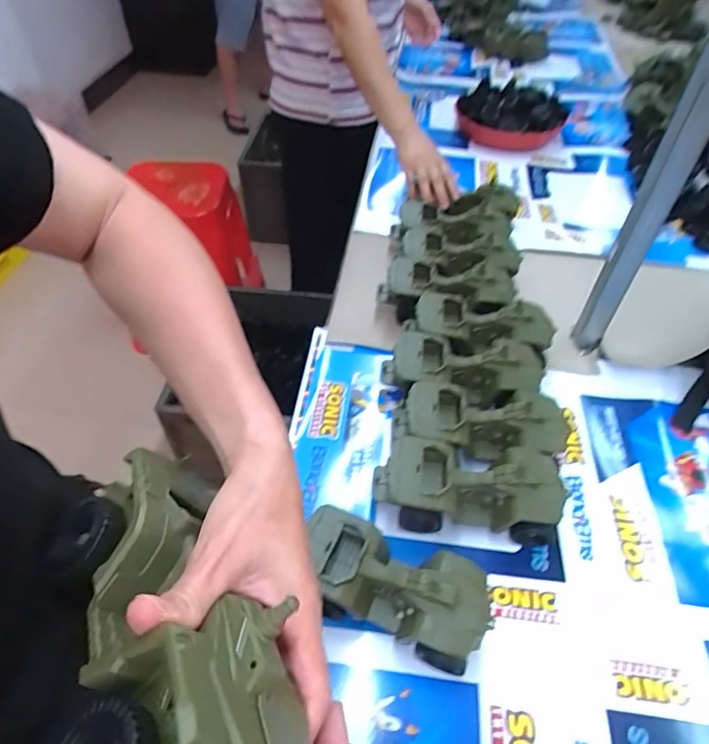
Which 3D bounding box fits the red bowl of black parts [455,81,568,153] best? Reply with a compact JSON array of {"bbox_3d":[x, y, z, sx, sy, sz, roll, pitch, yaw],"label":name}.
[{"bbox_3d":[0.359,-0.599,1.186,0.189,0.111,0.192,-36,58,-29],"label":"red bowl of black parts"}]

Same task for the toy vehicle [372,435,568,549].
[{"bbox_3d":[0.115,0.122,0.537,0.186,0.077,0.084,6,48,4],"label":"toy vehicle"}]

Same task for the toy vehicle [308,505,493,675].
[{"bbox_3d":[0.031,0.198,0.467,0.172,0.081,0.081,20,50,15],"label":"toy vehicle"}]

